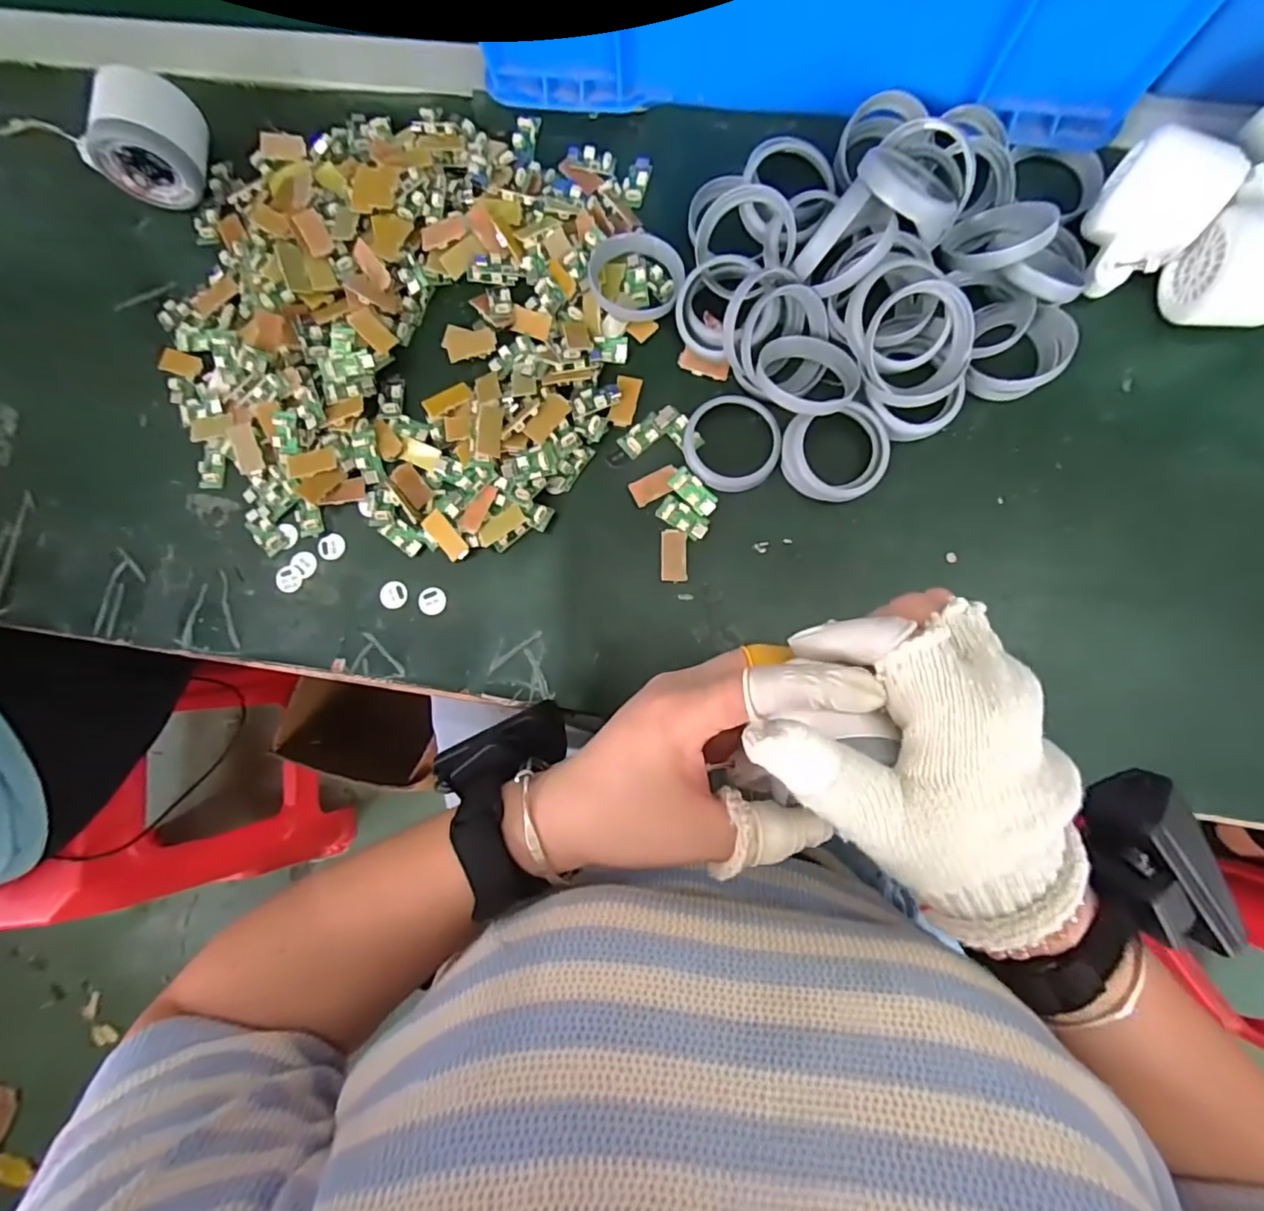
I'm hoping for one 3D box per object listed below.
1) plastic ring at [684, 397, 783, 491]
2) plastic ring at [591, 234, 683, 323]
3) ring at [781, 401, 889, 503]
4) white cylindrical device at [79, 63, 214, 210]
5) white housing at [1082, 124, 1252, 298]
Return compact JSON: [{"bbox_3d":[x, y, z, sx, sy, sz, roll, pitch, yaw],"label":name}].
[{"bbox_3d":[0.061,-0.100,0.355,0.058,0.008,0.059,0,84,4],"label":"plastic ring"},{"bbox_3d":[0.003,-0.204,0.361,0.057,0.012,0.057,0,84,4],"label":"plastic ring"},{"bbox_3d":[0.121,-0.088,0.345,0.061,0.022,0.053,-15,84,2],"label":"ring"},{"bbox_3d":[-0.325,-0.315,0.392,0.062,0.052,0.056,6,85,5],"label":"white cylindrical device"},{"bbox_3d":[0.290,-0.222,0.330,0.071,0.050,0.058,-44,83,-1],"label":"white housing"}]

